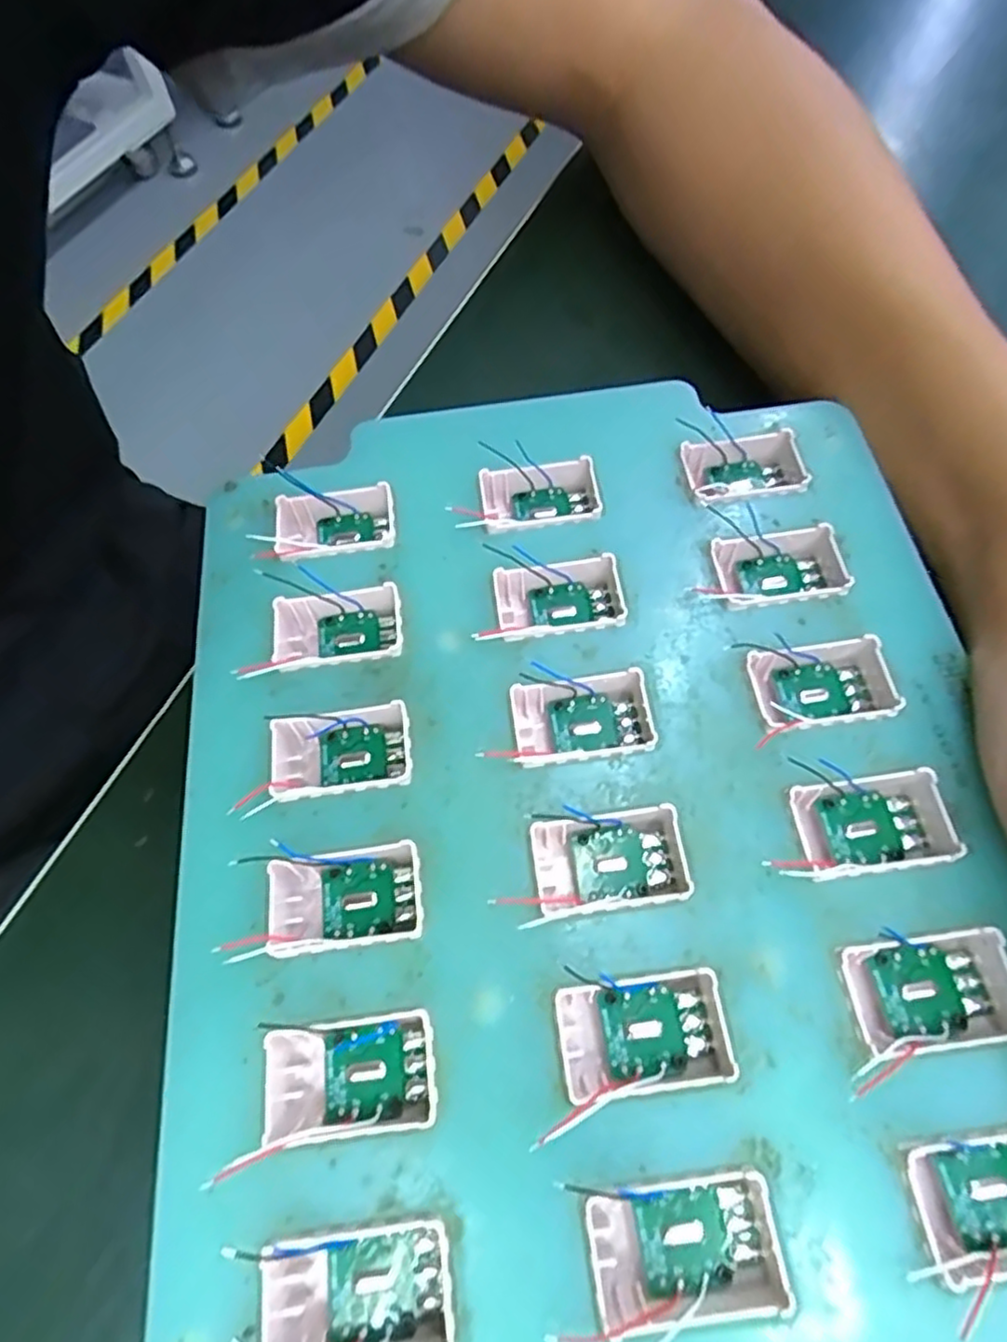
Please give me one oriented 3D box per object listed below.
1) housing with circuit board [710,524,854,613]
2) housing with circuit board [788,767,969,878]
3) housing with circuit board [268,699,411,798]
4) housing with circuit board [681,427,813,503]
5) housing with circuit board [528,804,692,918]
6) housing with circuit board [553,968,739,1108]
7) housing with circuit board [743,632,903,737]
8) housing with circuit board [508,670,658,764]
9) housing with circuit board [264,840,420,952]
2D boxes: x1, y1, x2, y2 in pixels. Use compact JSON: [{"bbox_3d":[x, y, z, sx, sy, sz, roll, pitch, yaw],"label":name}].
[{"bbox_3d":[0.068,-0.024,0.169,0.031,0.012,0.020,-9,64,-3],"label":"housing with circuit board"},{"bbox_3d":[0.077,0.033,0.142,0.031,0.012,0.018,-7,64,-2],"label":"housing with circuit board"},{"bbox_3d":[-0.037,0.019,0.155,0.031,0.011,0.020,-6,64,-2],"label":"housing with circuit board"},{"bbox_3d":[0.064,-0.052,0.184,0.031,0.017,0.018,-4,63,-1],"label":"housing with circuit board"},{"bbox_3d":[0.022,0.041,0.143,0.032,0.015,0.020,-7,64,-2],"label":"housing with circuit board"},{"bbox_3d":[0.026,0.070,0.129,0.032,0.012,0.019,-7,64,-2],"label":"housing with circuit board"},{"bbox_3d":[0.073,0.004,0.156,0.032,0.012,0.019,-8,64,-3],"label":"housing with circuit board"},{"bbox_3d":[0.018,0.012,0.155,0.032,0.012,0.019,-7,64,-2],"label":"housing with circuit board"},{"bbox_3d":[-0.033,0.048,0.141,0.030,0.010,0.018,-5,64,-1],"label":"housing with circuit board"}]

